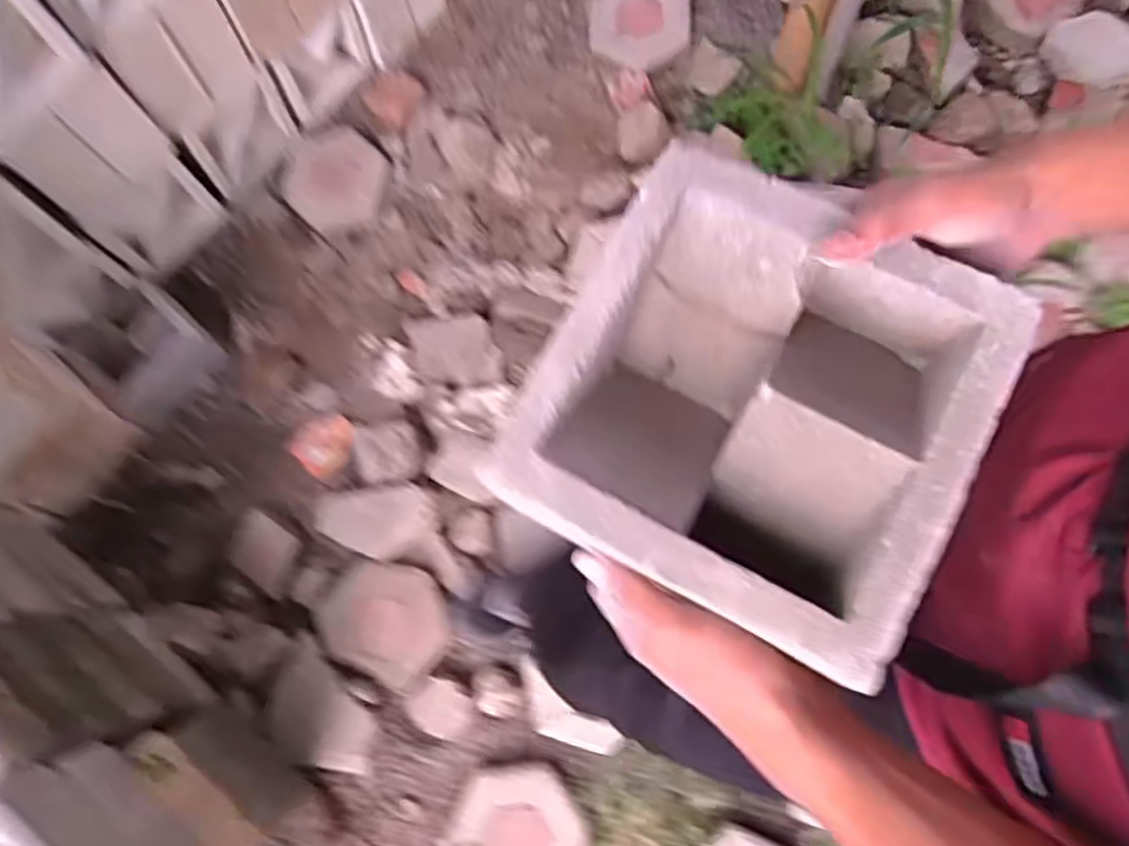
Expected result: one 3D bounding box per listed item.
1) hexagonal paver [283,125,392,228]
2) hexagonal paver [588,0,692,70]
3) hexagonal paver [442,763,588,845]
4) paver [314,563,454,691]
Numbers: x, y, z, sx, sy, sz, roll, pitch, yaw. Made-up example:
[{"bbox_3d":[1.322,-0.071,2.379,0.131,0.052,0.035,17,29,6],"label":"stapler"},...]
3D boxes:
[{"bbox_3d":[-0.450,-0.481,1.490,0.205,0.037,0.195,41,79,11],"label":"hexagonal paver"},{"bbox_3d":[0.154,-0.820,1.522,0.209,0.046,0.193,-15,91,-4],"label":"hexagonal paver"},{"bbox_3d":[-0.066,0.637,1.162,0.209,0.034,0.180,39,78,11],"label":"hexagonal paver"},{"bbox_3d":[-0.303,0.327,1.257,0.217,0.037,0.178,24,76,8],"label":"paver"}]

